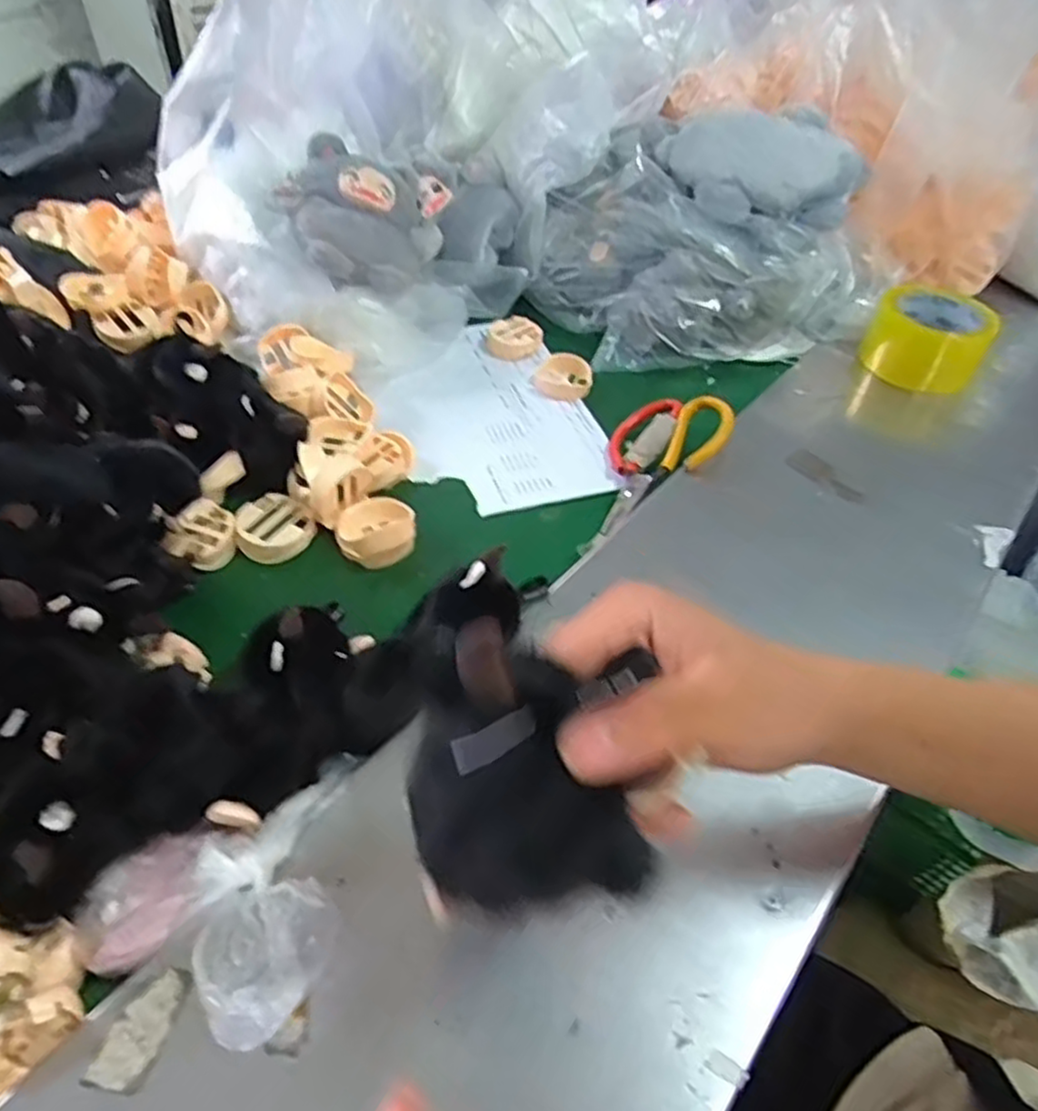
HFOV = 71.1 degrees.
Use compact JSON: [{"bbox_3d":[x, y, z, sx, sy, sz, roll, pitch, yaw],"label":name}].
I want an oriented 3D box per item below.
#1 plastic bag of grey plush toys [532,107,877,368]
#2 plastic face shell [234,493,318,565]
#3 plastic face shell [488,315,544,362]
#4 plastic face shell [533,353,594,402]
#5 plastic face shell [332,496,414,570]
[{"bbox_3d":[0.187,-0.356,0.778,0.318,0.156,0.236,-12,49,-15],"label":"plastic bag of grey plush toys"},{"bbox_3d":[-0.188,-0.022,0.559,0.056,0.020,0.054,2,47,-2],"label":"plastic face shell"},{"bbox_3d":[-0.004,-0.238,0.784,0.057,0.019,0.076,2,47,-2],"label":"plastic face shell"},{"bbox_3d":[0.046,-0.183,0.740,0.060,0.019,0.061,9,47,5],"label":"plastic face shell"},{"bbox_3d":[-0.111,-0.019,0.565,0.059,0.023,0.054,2,47,-2],"label":"plastic face shell"}]

